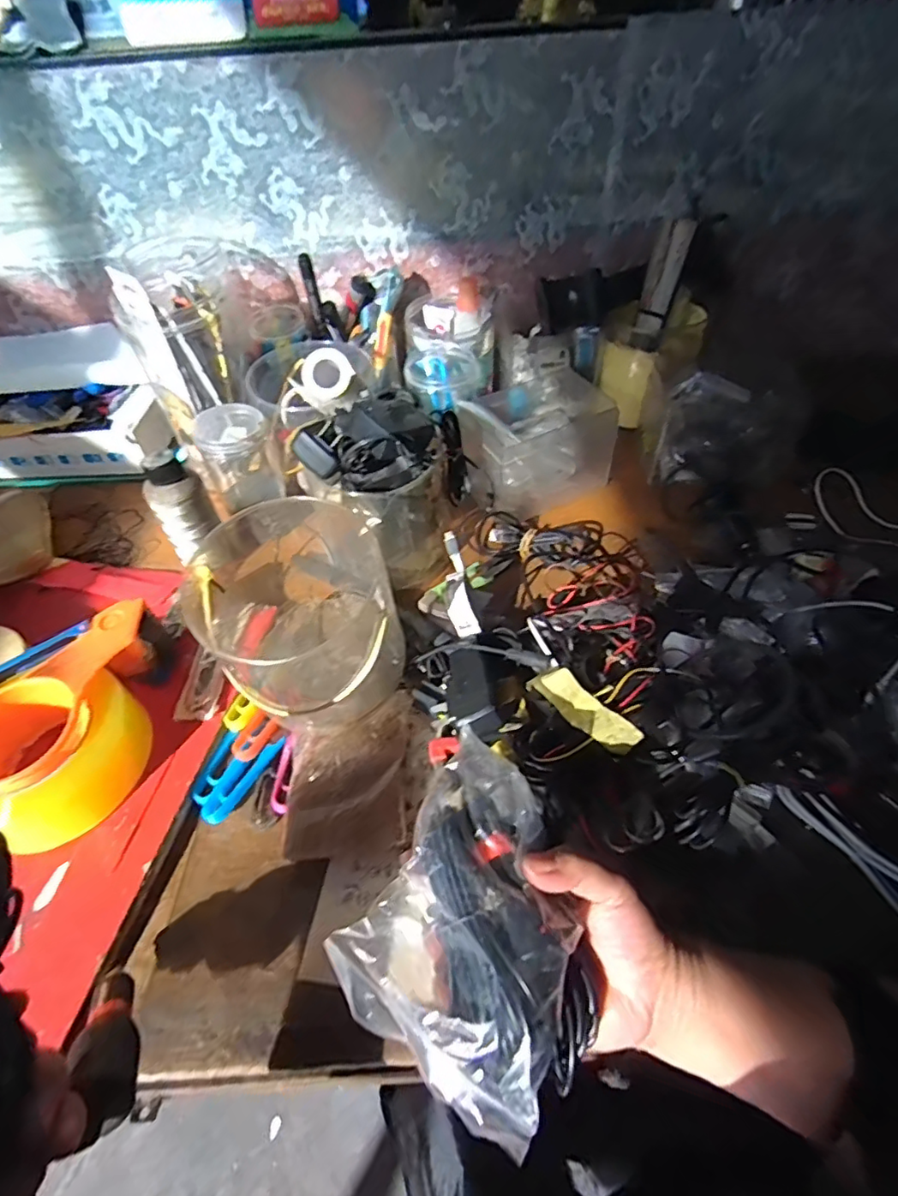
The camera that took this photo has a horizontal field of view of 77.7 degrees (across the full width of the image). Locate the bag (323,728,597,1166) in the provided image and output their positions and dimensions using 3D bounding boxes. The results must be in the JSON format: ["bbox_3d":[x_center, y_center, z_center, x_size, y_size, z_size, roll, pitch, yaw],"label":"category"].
[{"bbox_3d":[0.021,0.148,0.257,0.109,0.045,0.125,26,55,23],"label":"bag"}]

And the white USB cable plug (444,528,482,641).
[{"bbox_3d":[0.008,-0.015,0.459,0.022,0.024,0.090,-7,63,-3],"label":"white USB cable plug"}]

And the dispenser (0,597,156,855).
[{"bbox_3d":[-0.262,0.091,0.392,0.116,0.059,0.162,32,58,26],"label":"dispenser"}]

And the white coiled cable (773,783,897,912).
[{"bbox_3d":[0.253,0.155,0.343,0.022,0.007,0.103,-51,53,15],"label":"white coiled cable"}]

